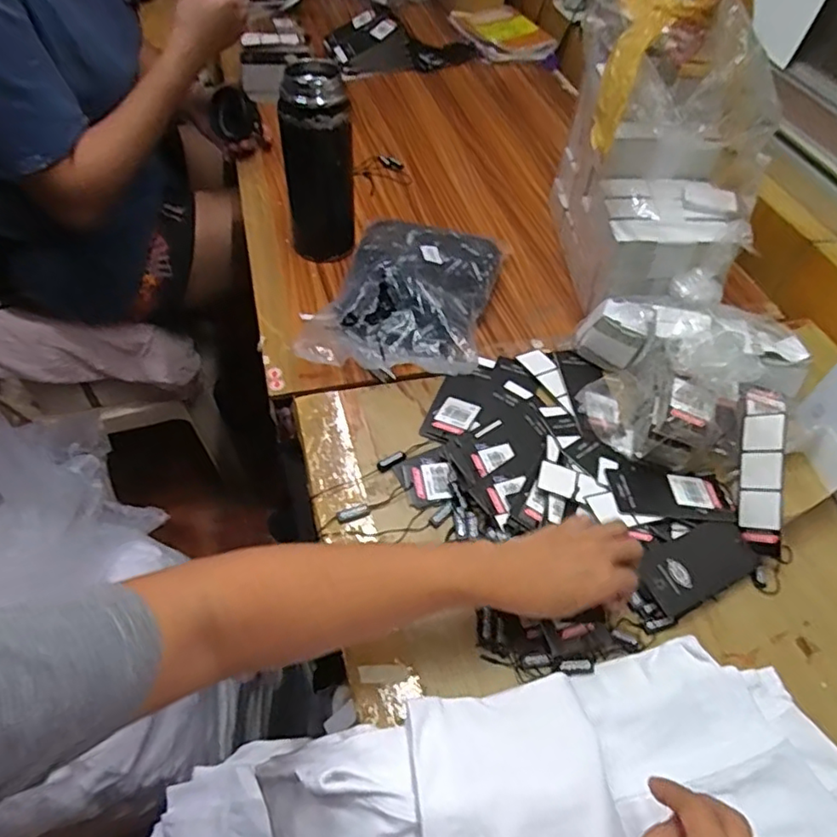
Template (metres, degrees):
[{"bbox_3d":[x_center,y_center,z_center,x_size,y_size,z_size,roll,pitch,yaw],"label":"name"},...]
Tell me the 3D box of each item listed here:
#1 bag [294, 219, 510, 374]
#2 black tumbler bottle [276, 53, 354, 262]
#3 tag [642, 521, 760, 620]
[{"bbox_3d":[-0.010,-0.142,0.650,0.177,0.061,0.243,12,52,5],"label":"bag"},{"bbox_3d":[-0.114,-0.277,0.674,0.072,0.199,0.063,-12,54,-14],"label":"black tumbler bottle"},{"bbox_3d":[0.228,0.119,0.489,0.109,0.005,0.050,-17,69,-26],"label":"tag"}]

